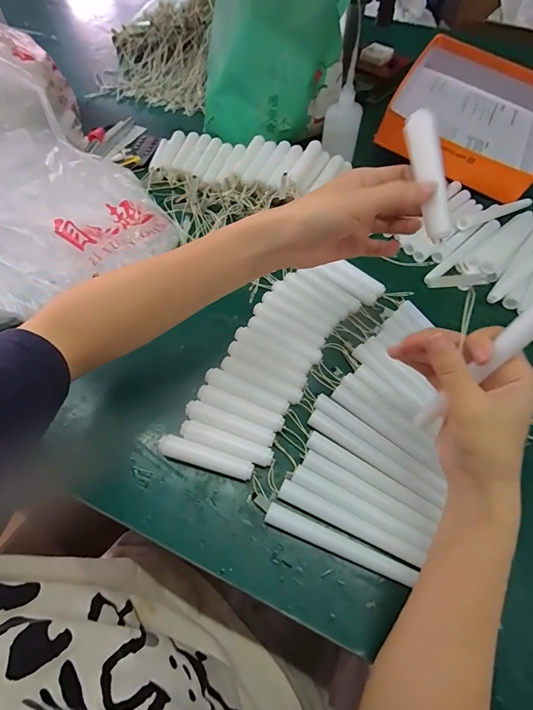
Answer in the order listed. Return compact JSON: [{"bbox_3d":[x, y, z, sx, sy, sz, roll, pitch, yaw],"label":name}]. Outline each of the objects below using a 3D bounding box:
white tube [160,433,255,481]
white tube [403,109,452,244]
[{"bbox_3d":[-0.055,0.095,0.337,0.089,0.015,0.018,15,61,7],"label":"white tube"},{"bbox_3d":[0.116,-0.127,0.260,0.016,0.020,0.087,-14,94,-7],"label":"white tube"}]

